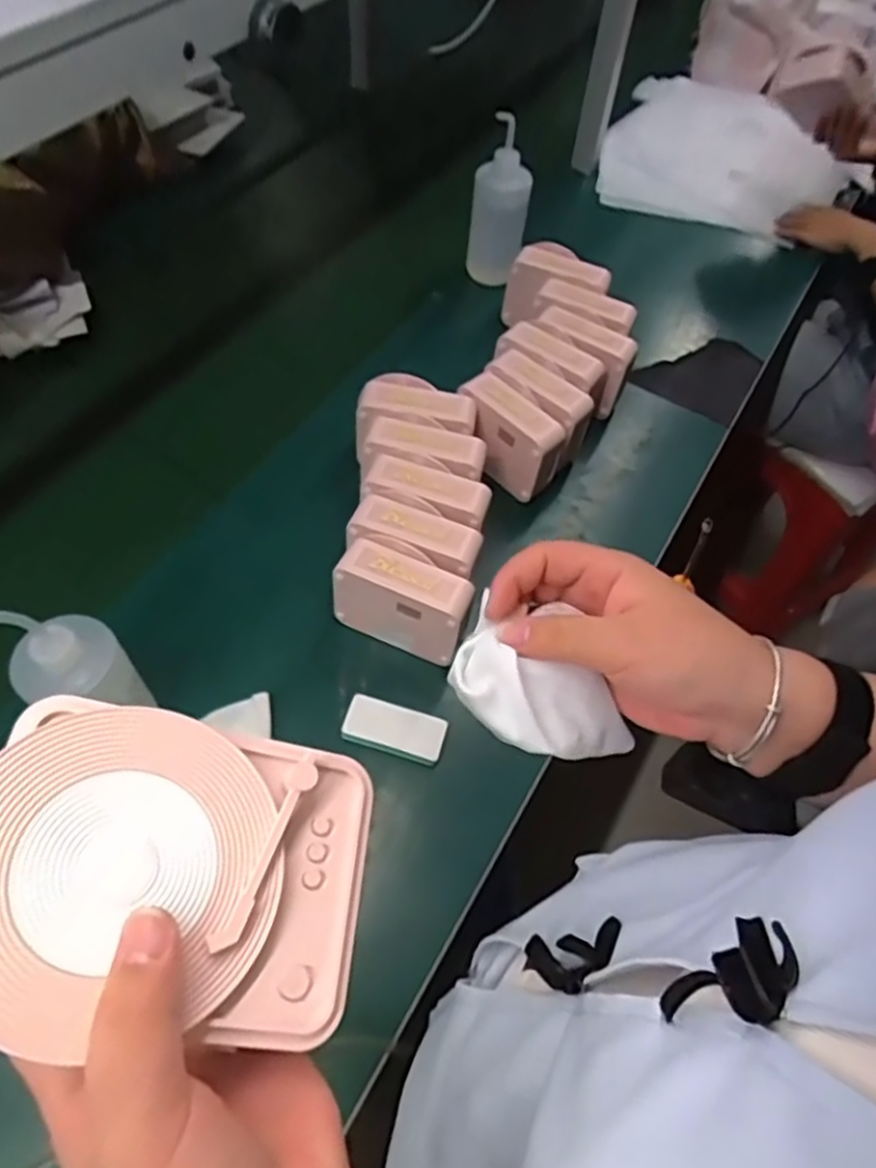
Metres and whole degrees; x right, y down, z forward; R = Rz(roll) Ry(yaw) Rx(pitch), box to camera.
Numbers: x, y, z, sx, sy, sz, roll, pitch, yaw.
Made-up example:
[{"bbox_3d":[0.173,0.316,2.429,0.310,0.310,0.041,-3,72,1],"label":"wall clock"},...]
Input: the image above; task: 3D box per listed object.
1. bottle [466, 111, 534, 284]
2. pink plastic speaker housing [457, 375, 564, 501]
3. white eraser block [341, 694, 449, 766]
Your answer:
[{"bbox_3d":[0.081,-0.490,0.991,0.076,0.220,0.068,9,57,1],"label":"bottle"},{"bbox_3d":[0.077,-0.166,0.826,0.129,0.094,0.058,38,62,19],"label":"pink plastic speaker housing"},{"bbox_3d":[-0.040,0.137,0.682,0.092,0.024,0.045,15,57,5],"label":"white eraser block"}]

